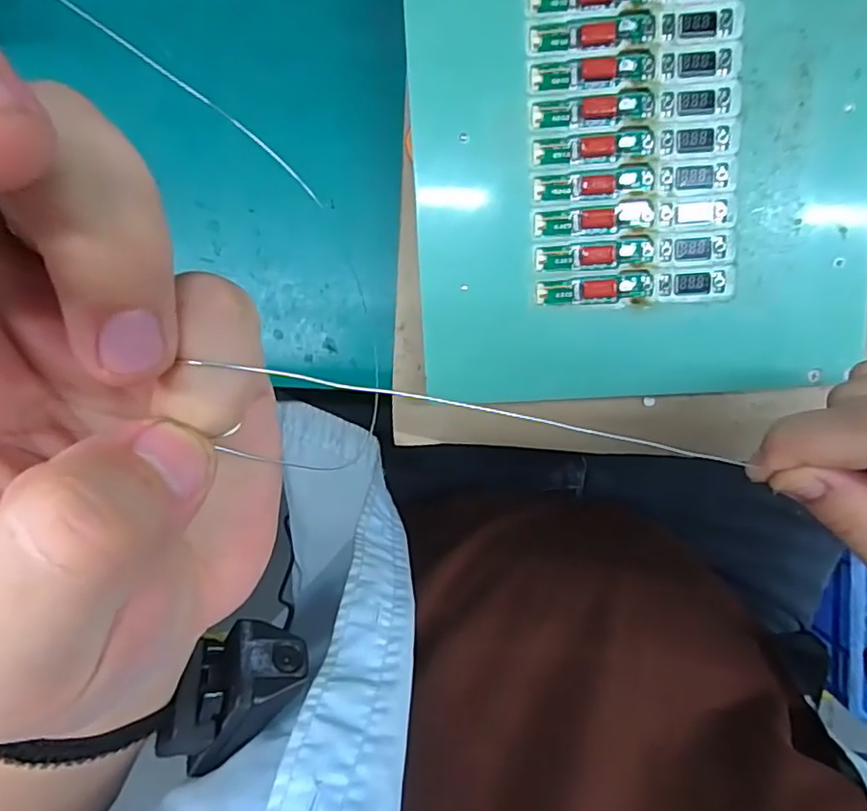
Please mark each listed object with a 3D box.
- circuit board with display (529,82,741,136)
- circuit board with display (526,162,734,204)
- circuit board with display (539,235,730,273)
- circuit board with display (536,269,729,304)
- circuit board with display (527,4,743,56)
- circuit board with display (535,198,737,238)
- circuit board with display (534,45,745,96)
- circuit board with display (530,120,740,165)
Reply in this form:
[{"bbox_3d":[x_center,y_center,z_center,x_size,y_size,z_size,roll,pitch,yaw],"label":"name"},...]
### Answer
[{"bbox_3d":[0.094,-0.141,0.287,0.095,0.005,0.016,-4,93,3],"label":"circuit board with display"},{"bbox_3d":[0.096,-0.108,0.293,0.095,0.005,0.014,-2,93,2],"label":"circuit board with display"},{"bbox_3d":[0.099,-0.075,0.297,0.094,0.004,0.014,-3,93,2],"label":"circuit board with display"},{"bbox_3d":[0.099,-0.059,0.300,0.092,0.004,0.013,-5,93,3],"label":"circuit board with display"},{"bbox_3d":[0.093,-0.174,0.279,0.095,0.004,0.015,-3,93,2],"label":"circuit board with display"},{"bbox_3d":[0.097,-0.092,0.296,0.094,0.004,0.014,-4,93,3],"label":"circuit board with display"},{"bbox_3d":[0.093,-0.157,0.284,0.093,0.004,0.013,-3,93,2],"label":"circuit board with display"},{"bbox_3d":[0.096,-0.125,0.290,0.096,0.005,0.014,-2,93,2],"label":"circuit board with display"}]

